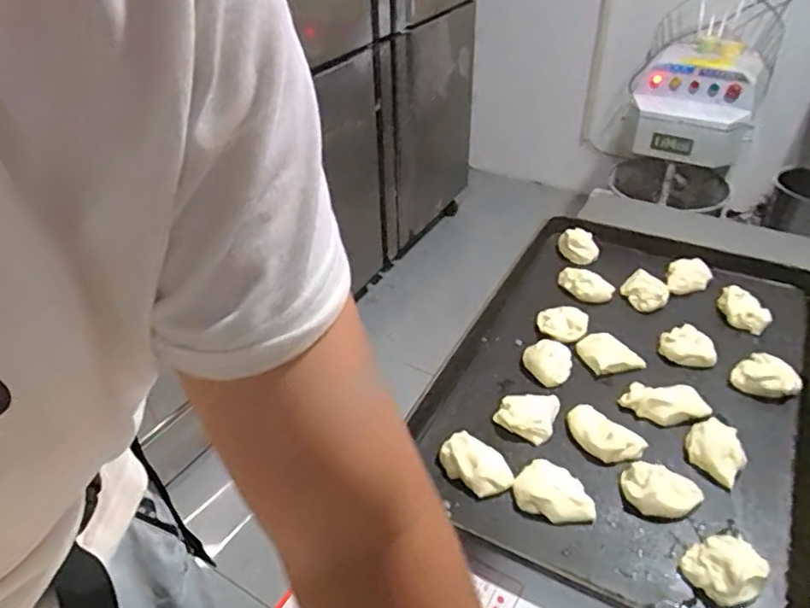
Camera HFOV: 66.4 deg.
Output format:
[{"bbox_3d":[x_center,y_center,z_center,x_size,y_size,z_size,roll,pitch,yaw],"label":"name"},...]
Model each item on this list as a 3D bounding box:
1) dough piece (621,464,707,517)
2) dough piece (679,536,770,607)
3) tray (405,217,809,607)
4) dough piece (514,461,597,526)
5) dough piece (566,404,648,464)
[{"bbox_3d":[0.258,0.189,0.624,0.076,0.027,0.046,10,38,15],"label":"dough piece"},{"bbox_3d":[0.290,0.238,0.560,0.060,0.030,0.058,-1,36,1],"label":"dough piece"},{"bbox_3d":[0.281,0.074,0.774,0.416,0.031,0.625,16,40,23],"label":"tray"},{"bbox_3d":[0.153,0.191,0.629,0.078,0.024,0.056,13,39,19],"label":"dough piece"},{"bbox_3d":[0.218,0.146,0.688,0.046,0.029,0.084,-29,44,-32],"label":"dough piece"}]

